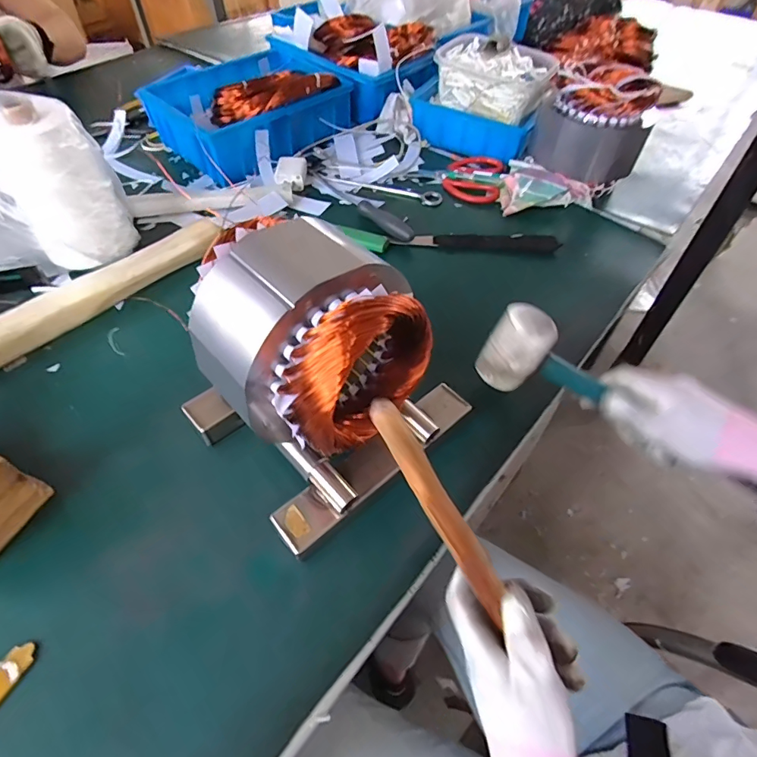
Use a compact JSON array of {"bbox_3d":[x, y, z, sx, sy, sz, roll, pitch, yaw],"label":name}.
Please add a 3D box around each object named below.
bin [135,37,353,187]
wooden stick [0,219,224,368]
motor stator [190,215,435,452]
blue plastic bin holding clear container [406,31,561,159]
[{"bbox_3d":[-0.200,-0.428,0.733,0.262,0.104,0.212,-36,60,-26],"label":"bin"},{"bbox_3d":[-0.316,-0.092,0.504,0.037,0.034,0.324,36,59,24],"label":"wooden stick"},{"bbox_3d":[-0.053,-0.031,0.331,0.122,0.121,0.135,-37,61,-26],"label":"motor stator"},{"bbox_3d":[0.162,-0.440,0.719,0.202,0.128,0.119,26,56,19],"label":"blue plastic bin holding clear container"}]

